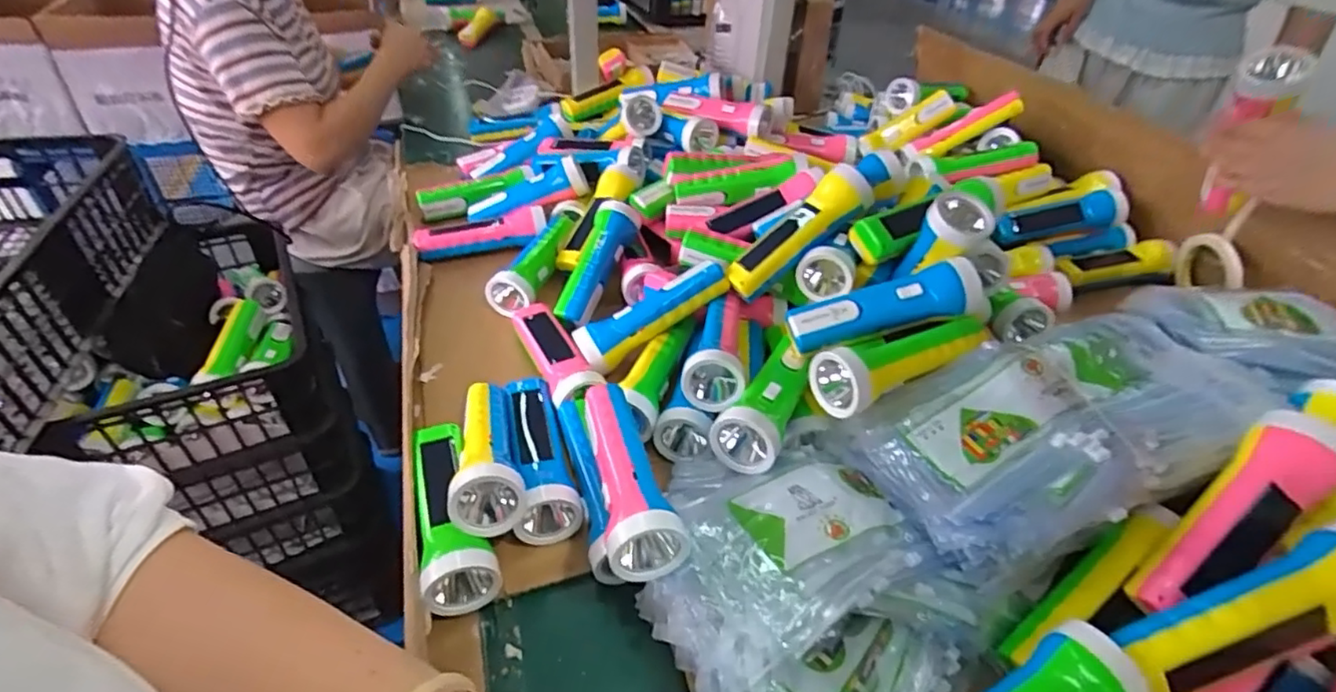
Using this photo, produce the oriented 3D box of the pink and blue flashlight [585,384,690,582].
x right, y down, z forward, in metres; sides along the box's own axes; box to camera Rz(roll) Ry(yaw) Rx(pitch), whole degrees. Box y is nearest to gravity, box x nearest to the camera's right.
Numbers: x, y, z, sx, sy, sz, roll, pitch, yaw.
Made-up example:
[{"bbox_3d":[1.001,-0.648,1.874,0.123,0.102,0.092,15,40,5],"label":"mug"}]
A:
[{"bbox_3d":[-0.030,0.098,0.482,0.052,0.059,0.176,-5,28,-10],"label":"pink and blue flashlight"}]

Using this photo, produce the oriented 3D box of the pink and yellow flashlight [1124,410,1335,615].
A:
[{"bbox_3d":[0.365,0.111,0.400,0.163,0.041,0.048,-46,52,3],"label":"pink and yellow flashlight"}]

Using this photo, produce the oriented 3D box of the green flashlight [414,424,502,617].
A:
[{"bbox_3d":[-0.176,0.124,0.488,0.049,0.045,0.165,-15,44,-20],"label":"green flashlight"}]

